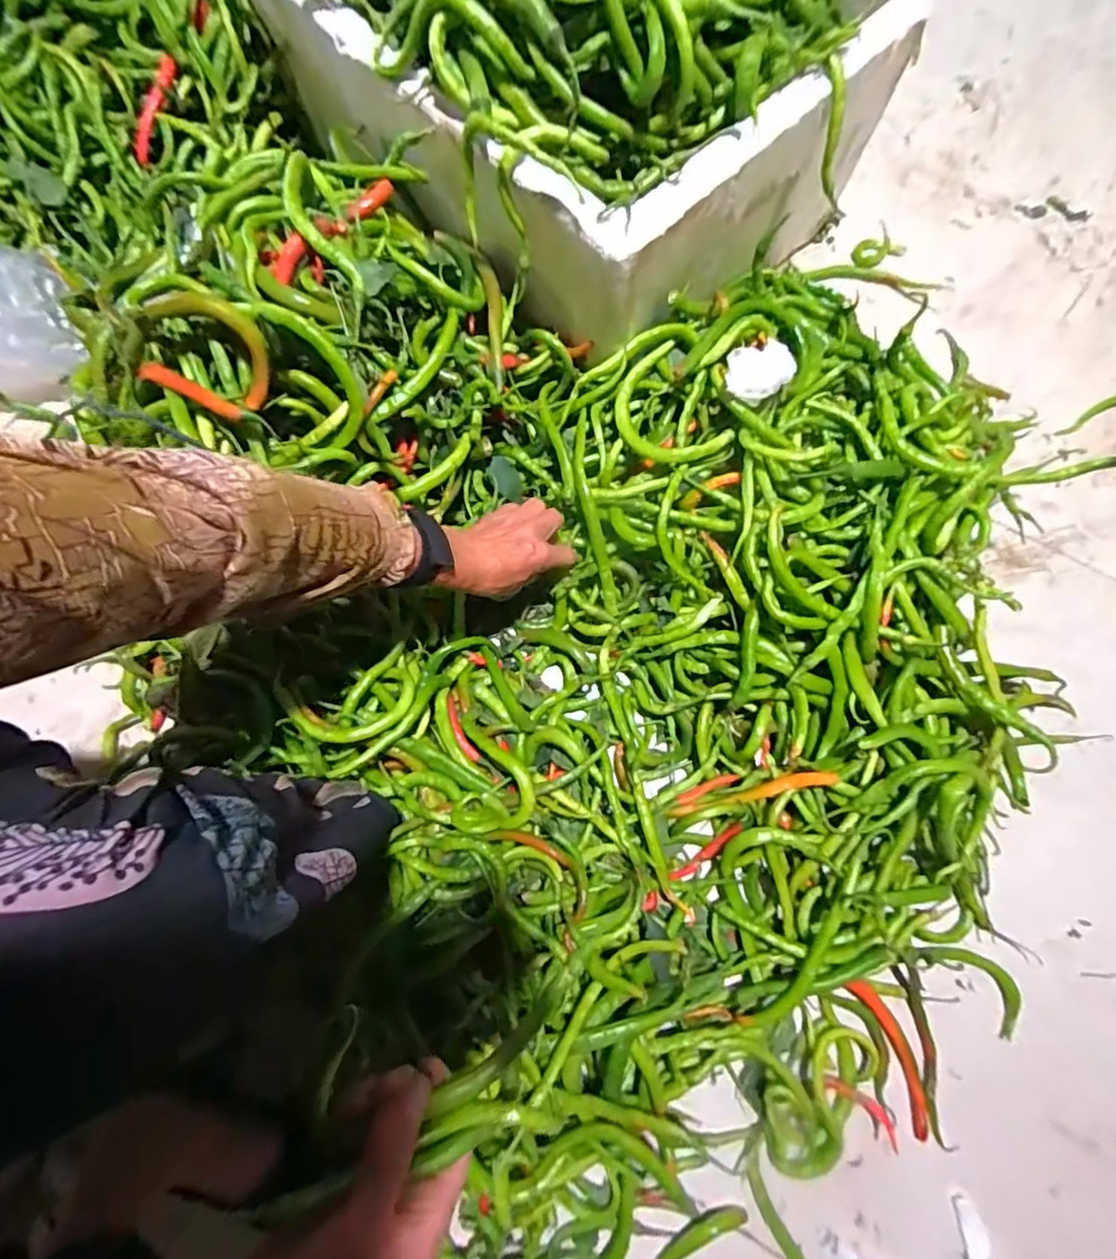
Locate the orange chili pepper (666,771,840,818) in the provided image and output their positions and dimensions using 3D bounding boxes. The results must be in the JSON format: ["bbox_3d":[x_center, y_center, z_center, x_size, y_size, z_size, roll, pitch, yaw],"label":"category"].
[{"bbox_3d":[0.189,0.162,0.558,0.163,0.012,0.015,-17,77,10],"label":"orange chili pepper"}]

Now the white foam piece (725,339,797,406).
[{"bbox_3d":[0.193,-0.245,0.540,0.060,0.019,0.058,0,77,1],"label":"white foam piece"}]

